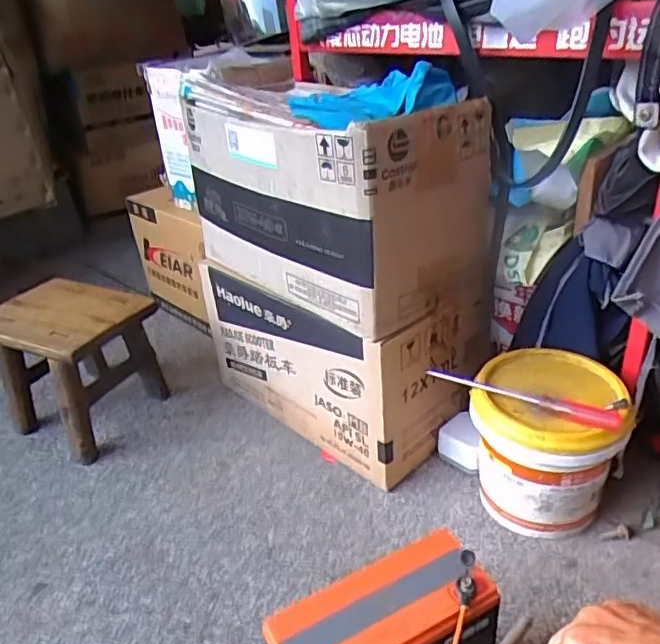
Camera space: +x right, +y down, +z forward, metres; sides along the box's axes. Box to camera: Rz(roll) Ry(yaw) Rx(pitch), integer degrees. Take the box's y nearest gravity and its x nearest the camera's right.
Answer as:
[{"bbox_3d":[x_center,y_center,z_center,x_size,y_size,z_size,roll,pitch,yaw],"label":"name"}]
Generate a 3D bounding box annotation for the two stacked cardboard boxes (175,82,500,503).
[{"bbox_3d":[-0.001,-0.073,0.877,0.218,0.477,0.410,-27,37,-35],"label":"two stacked cardboard boxes"}]

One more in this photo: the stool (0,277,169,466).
[{"bbox_3d":[-0.407,0.067,0.965,0.226,0.195,0.190,13,33,30],"label":"stool"}]

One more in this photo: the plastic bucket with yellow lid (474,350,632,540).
[{"bbox_3d":[0.263,0.154,0.733,0.168,0.175,0.171,5,30,18],"label":"plastic bucket with yellow lid"}]

